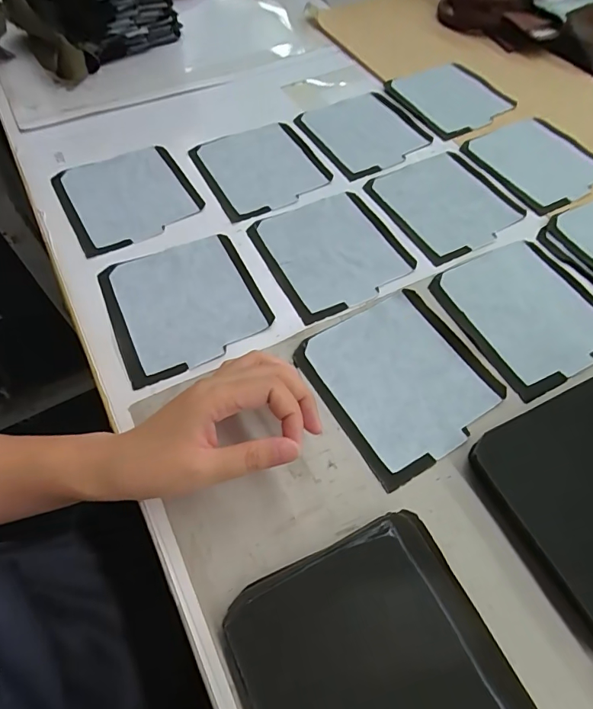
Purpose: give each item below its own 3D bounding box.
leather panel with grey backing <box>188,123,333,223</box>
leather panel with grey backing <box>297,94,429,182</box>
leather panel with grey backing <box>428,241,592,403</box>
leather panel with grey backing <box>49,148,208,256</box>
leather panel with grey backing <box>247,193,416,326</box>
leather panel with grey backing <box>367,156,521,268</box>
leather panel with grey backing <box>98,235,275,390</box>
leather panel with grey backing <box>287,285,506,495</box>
[{"bbox_3d":[-0.039,-0.209,0.494,0.126,0.004,0.135,-23,61,-14],"label":"leather panel with grey backing"},{"bbox_3d":[0.081,-0.270,0.530,0.135,0.008,0.135,-28,62,-16],"label":"leather panel with grey backing"},{"bbox_3d":[0.204,-0.040,0.392,0.126,0.005,0.133,-23,61,-14],"label":"leather panel with grey backing"},{"bbox_3d":[-0.176,-0.167,0.463,0.126,0.007,0.131,-26,63,-15],"label":"leather panel with grey backing"},{"bbox_3d":[0.035,-0.102,0.432,0.127,0.008,0.136,-23,61,-13],"label":"leather panel with grey backing"},{"bbox_3d":[0.157,-0.162,0.464,0.123,0.004,0.133,-24,61,-15],"label":"leather panel with grey backing"},{"bbox_3d":[-0.098,-0.047,0.393,0.127,0.006,0.131,-22,61,-13],"label":"leather panel with grey backing"},{"bbox_3d":[0.083,0.016,0.352,0.127,0.004,0.133,-28,62,-17],"label":"leather panel with grey backing"}]

